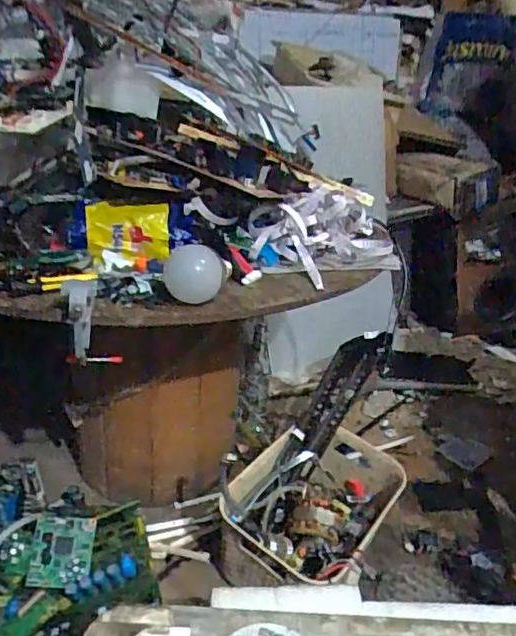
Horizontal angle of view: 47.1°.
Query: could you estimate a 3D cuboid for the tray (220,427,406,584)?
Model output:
[{"bbox_3d":[0.086,0.282,0.928,0.210,0.123,0.293,29,39,17],"label":"tray"}]

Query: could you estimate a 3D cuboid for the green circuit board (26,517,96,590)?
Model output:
[{"bbox_3d":[-0.280,0.331,0.845,0.085,0.017,0.097,2,58,-4],"label":"green circuit board"}]

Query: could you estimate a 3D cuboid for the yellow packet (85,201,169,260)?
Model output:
[{"bbox_3d":[-0.160,-0.107,0.726,0.098,0.064,0.013,1,5,-8],"label":"yellow packet"}]

